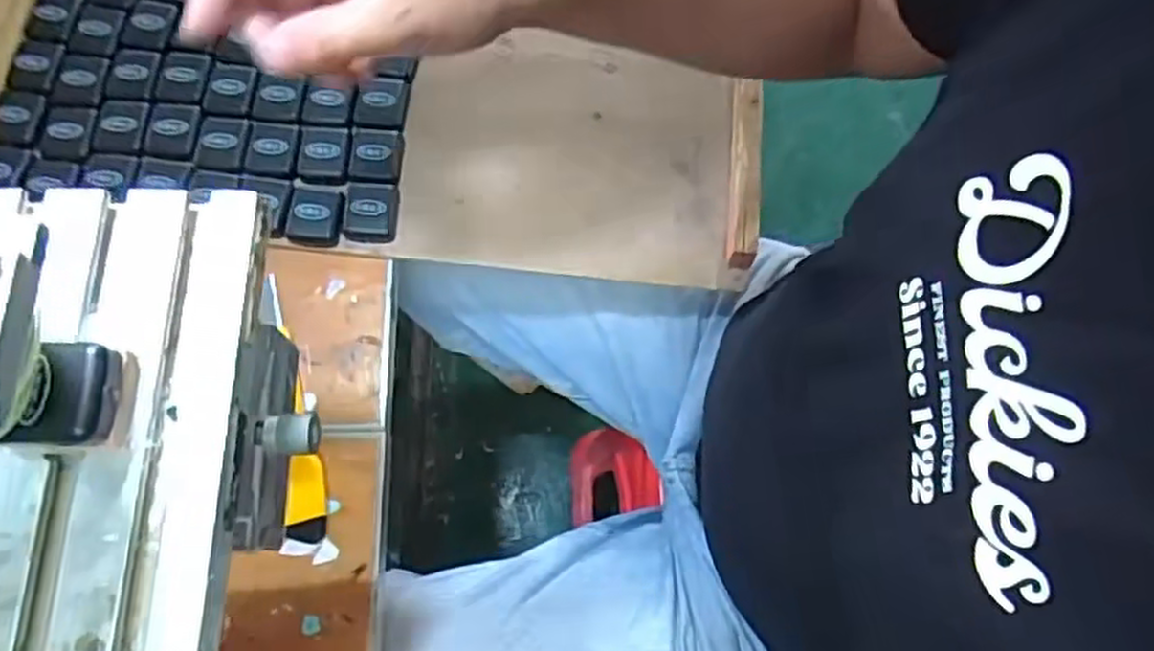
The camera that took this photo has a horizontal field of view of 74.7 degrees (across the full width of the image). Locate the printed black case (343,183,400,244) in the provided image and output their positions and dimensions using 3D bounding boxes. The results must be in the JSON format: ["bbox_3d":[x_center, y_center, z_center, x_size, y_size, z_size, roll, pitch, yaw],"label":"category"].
[{"bbox_3d":[-0.151,-0.084,0.557,0.039,0.011,0.044,4,71,-1],"label":"printed black case"}]

